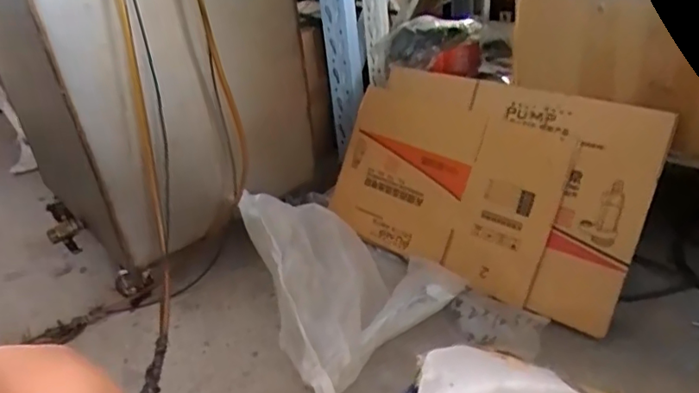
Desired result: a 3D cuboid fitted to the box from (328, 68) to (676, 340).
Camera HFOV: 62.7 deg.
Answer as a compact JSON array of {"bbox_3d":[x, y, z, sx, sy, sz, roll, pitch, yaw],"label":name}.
[{"bbox_3d":[0.234,-0.027,1.087,0.594,0.365,0.056,19,8,35],"label":"box"}]

